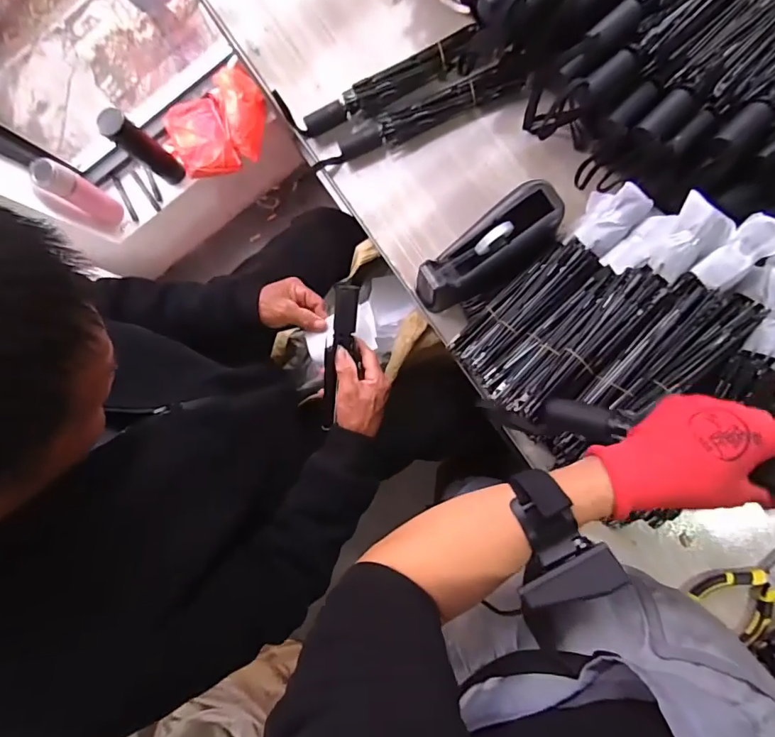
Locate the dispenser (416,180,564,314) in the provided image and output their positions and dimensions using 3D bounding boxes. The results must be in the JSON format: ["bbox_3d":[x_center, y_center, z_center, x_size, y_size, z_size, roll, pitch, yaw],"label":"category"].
[{"bbox_3d":[0.126,-0.146,0.581,0.212,0.094,0.080,-36,84,19],"label":"dispenser"}]

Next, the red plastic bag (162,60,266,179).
[{"bbox_3d":[-0.420,-0.606,1.091,0.272,0.132,0.198,-25,85,7],"label":"red plastic bag"}]

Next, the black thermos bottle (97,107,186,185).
[{"bbox_3d":[-0.560,-0.506,1.054,0.068,0.215,0.062,40,95,8],"label":"black thermos bottle"}]

